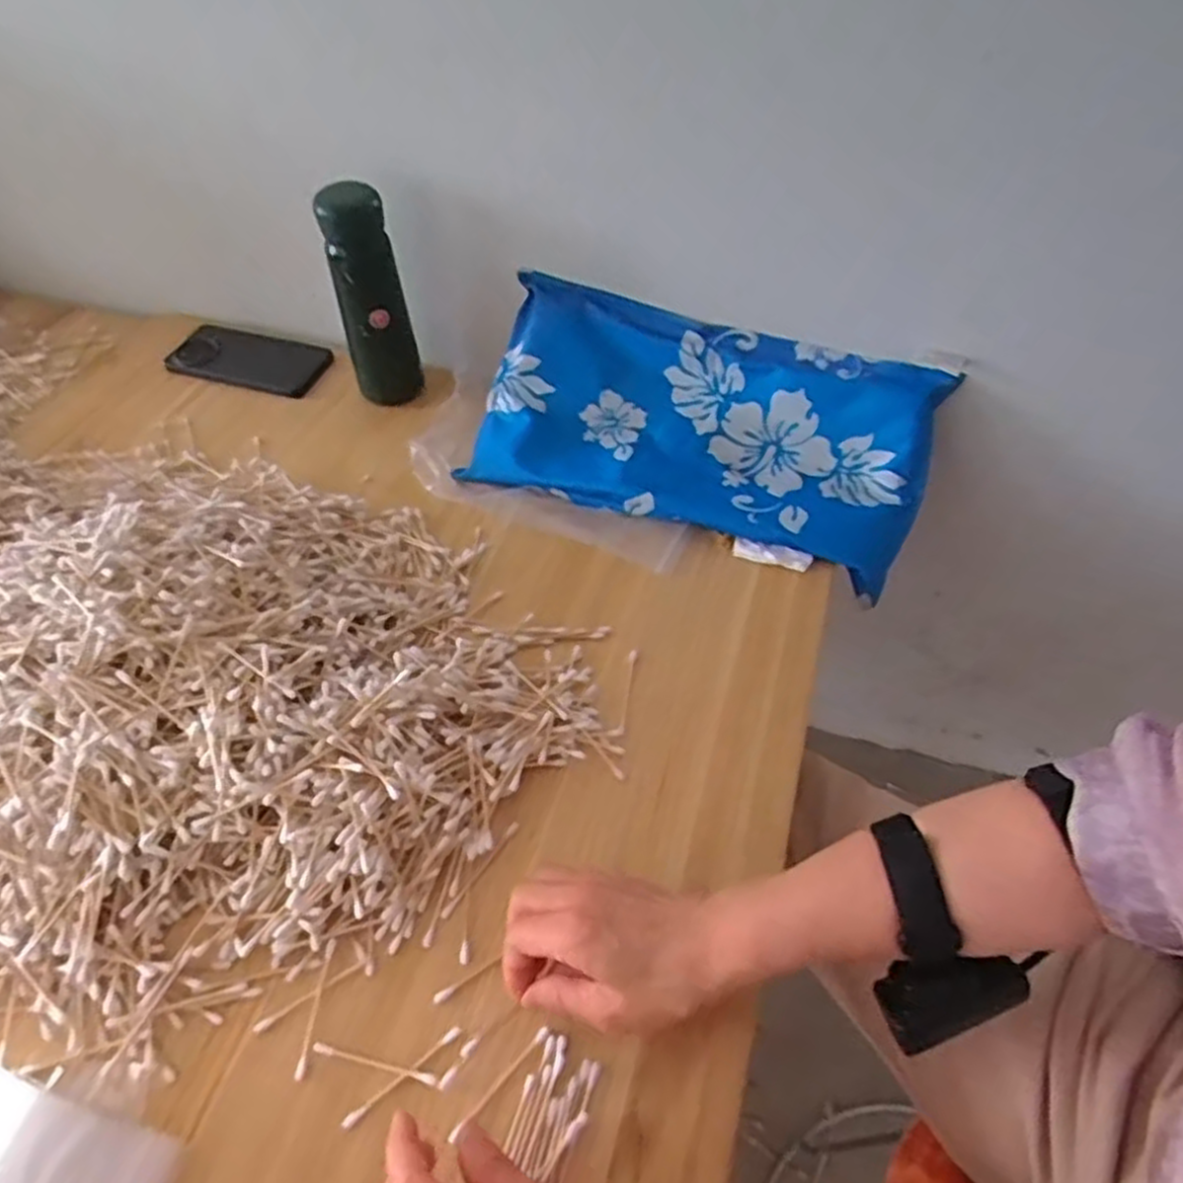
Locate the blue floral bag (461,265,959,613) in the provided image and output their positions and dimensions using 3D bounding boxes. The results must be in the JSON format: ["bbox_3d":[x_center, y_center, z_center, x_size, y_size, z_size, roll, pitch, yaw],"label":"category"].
[{"bbox_3d":[0.079,-0.124,0.602,0.345,0.044,0.161,18,87,12],"label":"blue floral bag"}]

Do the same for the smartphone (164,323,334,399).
[{"bbox_3d":[-0.326,-0.224,0.735,0.143,0.011,0.066,12,56,10],"label":"smartphone"}]

